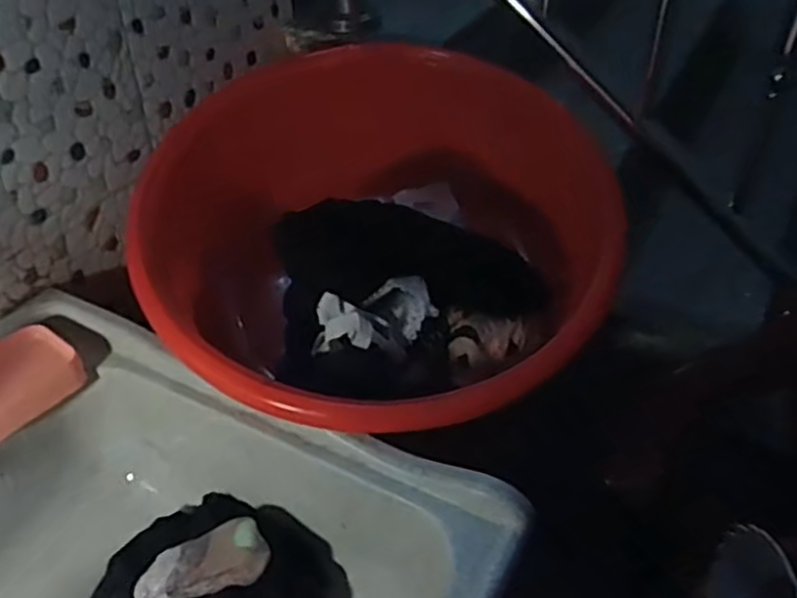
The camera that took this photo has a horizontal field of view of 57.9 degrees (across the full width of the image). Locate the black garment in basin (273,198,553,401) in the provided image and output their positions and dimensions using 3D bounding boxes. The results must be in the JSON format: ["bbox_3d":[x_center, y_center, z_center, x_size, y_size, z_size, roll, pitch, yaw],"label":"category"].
[{"bbox_3d":[0.012,0.002,0.797,0.284,0.177,0.164,-2,40,-2],"label":"black garment in basin"}]

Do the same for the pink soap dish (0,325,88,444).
[{"bbox_3d":[-0.375,0.081,0.691,0.096,0.034,0.121,30,48,31],"label":"pink soap dish"}]

